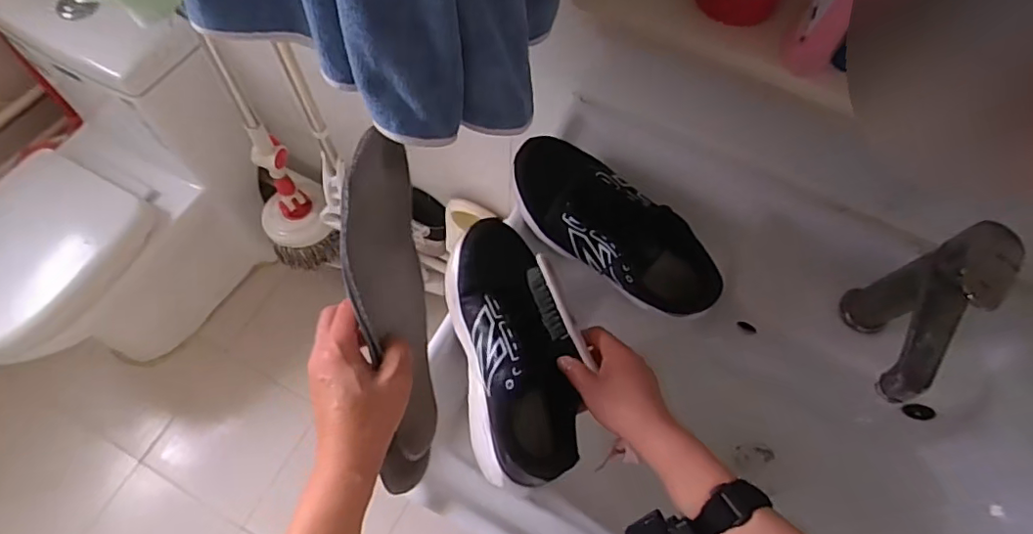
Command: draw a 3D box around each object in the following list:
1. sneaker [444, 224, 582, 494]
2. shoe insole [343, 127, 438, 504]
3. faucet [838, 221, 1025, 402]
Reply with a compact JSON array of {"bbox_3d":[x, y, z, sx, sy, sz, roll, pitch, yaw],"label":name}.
[{"bbox_3d":[-0.006,0.076,0.557,0.104,0.080,0.258,-11,73,-6],"label":"sneaker"},{"bbox_3d":[-0.098,0.038,0.442,0.022,0.092,0.270,-4,99,20],"label":"shoe insole"},{"bbox_3d":[0.361,0.054,0.531,0.052,0.214,0.156,37,70,14],"label":"faucet"}]

